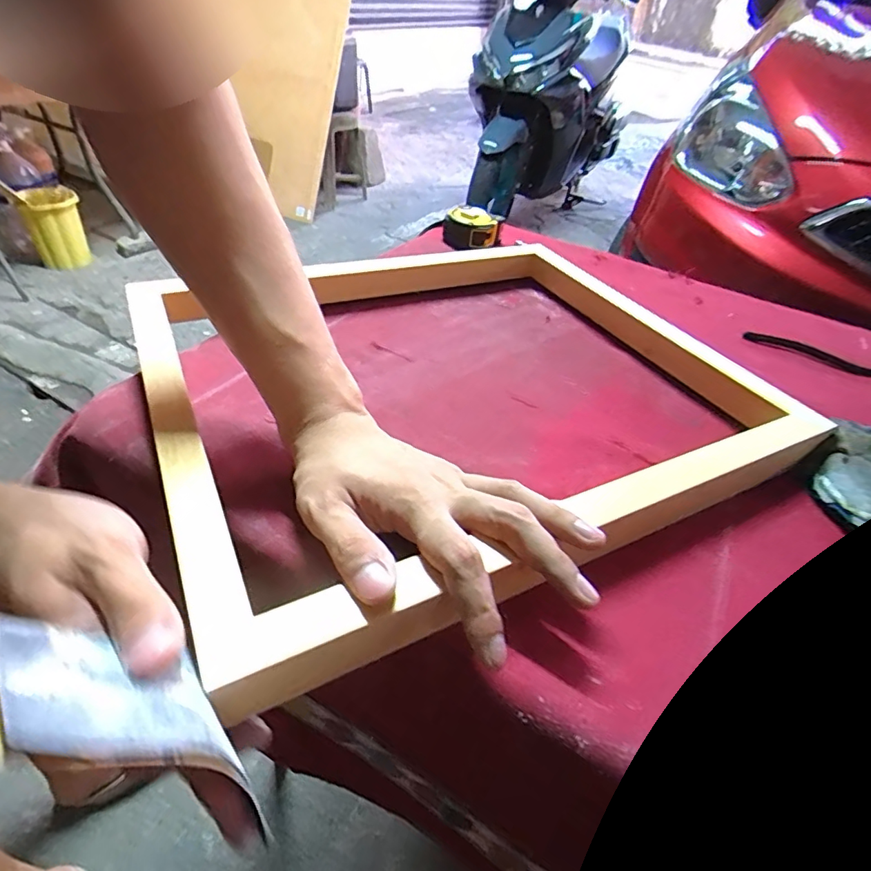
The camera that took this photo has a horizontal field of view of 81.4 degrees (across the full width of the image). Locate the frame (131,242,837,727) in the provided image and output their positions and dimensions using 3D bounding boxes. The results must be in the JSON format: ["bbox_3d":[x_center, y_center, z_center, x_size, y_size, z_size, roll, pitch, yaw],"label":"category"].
[{"bbox_3d":[0.016,-0.056,0.395,0.434,0.046,0.371,-18,47,-24],"label":"frame"}]

